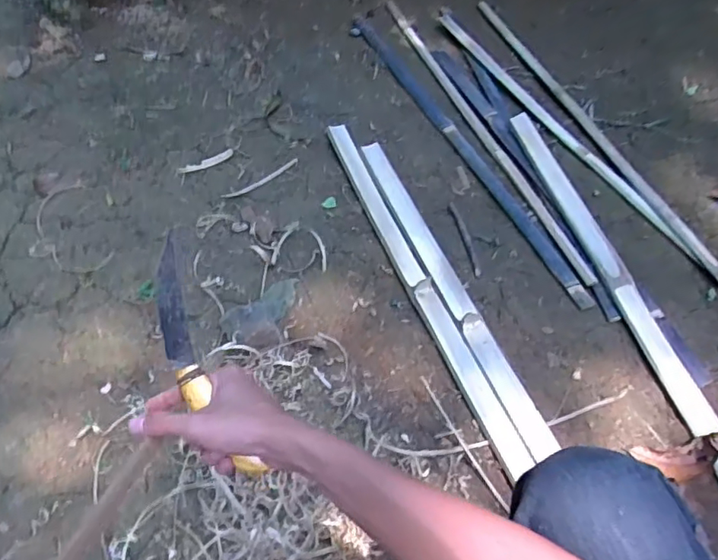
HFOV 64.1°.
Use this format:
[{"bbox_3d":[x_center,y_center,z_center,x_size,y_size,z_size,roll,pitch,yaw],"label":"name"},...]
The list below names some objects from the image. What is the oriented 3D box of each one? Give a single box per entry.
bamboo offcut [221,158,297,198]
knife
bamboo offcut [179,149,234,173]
[{"bbox_3d":[-0.182,-0.190,1.087,0.164,0.010,0.021,-34,62,-20],"label":"bamboo offcut"},{"bbox_3d":[-0.138,0.069,0.486,0.040,0.024,0.209,-21,84,-13],"label":"knife"},{"bbox_3d":[-0.292,-0.225,1.106,0.107,0.006,0.027,-23,59,-14],"label":"bamboo offcut"}]

